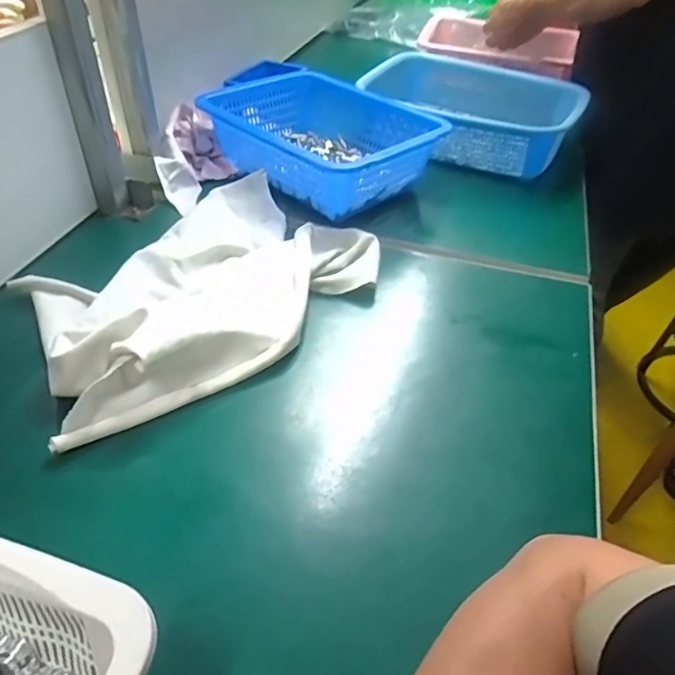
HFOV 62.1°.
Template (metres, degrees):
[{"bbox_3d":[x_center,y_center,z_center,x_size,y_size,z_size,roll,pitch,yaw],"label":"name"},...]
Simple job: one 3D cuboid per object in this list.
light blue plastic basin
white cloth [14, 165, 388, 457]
[{"bbox_3d":[0.203,-0.369,0.913,0.349,0.082,0.209,20,45,17],"label":"light blue plastic basin"},{"bbox_3d":[-0.150,-0.064,0.589,0.264,0.054,0.393,33,50,28],"label":"white cloth"}]

